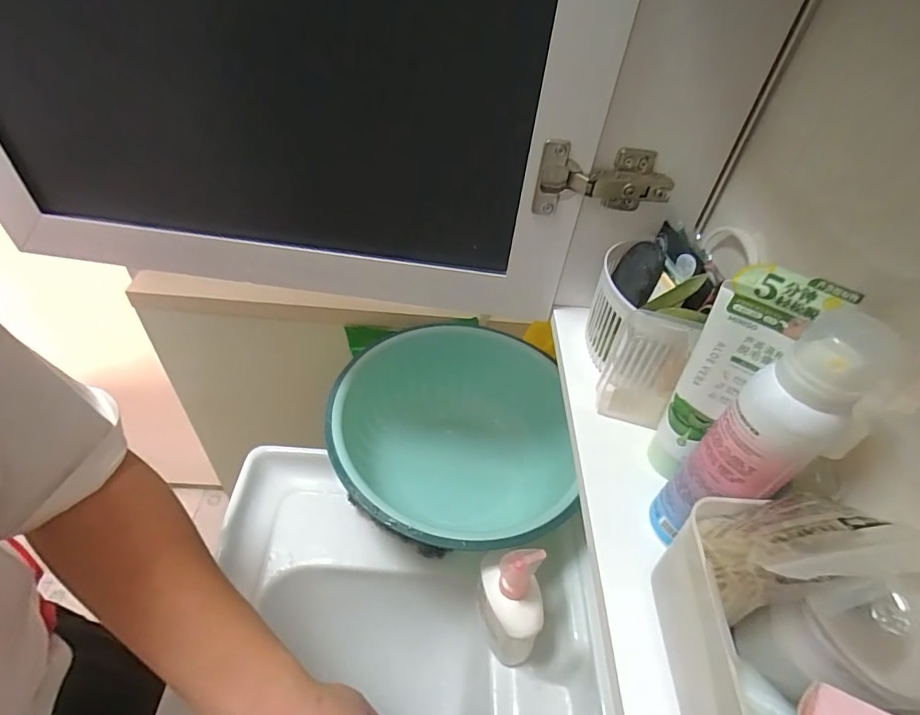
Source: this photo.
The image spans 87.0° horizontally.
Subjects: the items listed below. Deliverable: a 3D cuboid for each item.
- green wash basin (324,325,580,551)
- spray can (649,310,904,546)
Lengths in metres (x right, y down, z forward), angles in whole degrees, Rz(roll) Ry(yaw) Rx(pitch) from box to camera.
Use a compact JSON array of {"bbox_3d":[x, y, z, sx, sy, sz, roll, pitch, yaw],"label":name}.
[{"bbox_3d":[-0.004,0.121,0.669,0.317,0.148,0.329,3,46,-4],"label":"green wash basin"},{"bbox_3d":[0.156,0.050,0.260,0.037,0.171,0.041,-26,54,-28],"label":"spray can"}]

